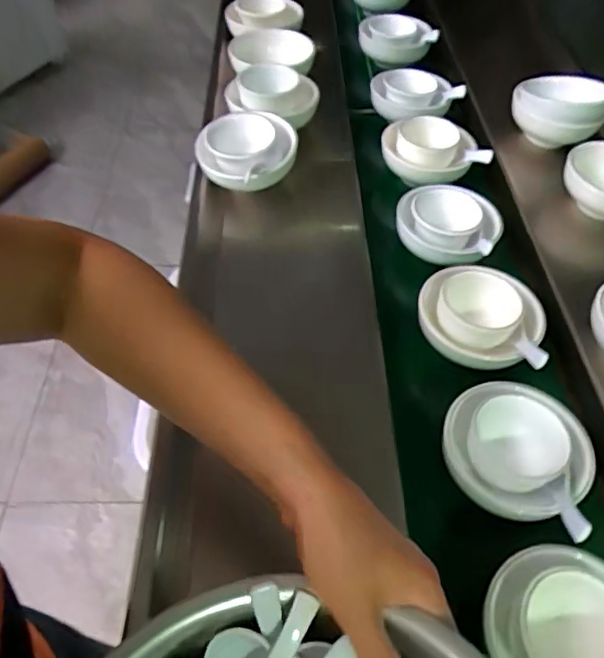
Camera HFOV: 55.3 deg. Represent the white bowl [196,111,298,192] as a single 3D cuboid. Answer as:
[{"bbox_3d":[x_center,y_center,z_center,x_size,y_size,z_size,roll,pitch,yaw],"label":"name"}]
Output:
[{"bbox_3d":[-0.063,-0.199,0.653,0.109,0.044,0.109,2,51,-1],"label":"white bowl"}]

